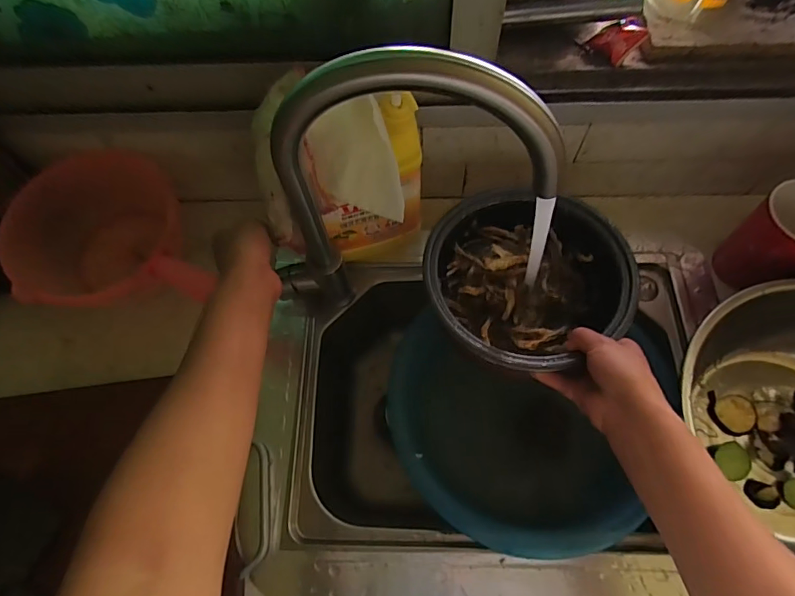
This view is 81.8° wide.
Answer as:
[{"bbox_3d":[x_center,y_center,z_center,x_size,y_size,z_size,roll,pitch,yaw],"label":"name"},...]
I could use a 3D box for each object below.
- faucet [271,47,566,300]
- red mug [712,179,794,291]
[{"bbox_3d":[-0.004,-0.076,0.409,0.249,0.302,0.038,0,66,3],"label":"faucet"},{"bbox_3d":[0.426,-0.053,0.507,0.074,0.128,0.102,-36,69,-12],"label":"red mug"}]

